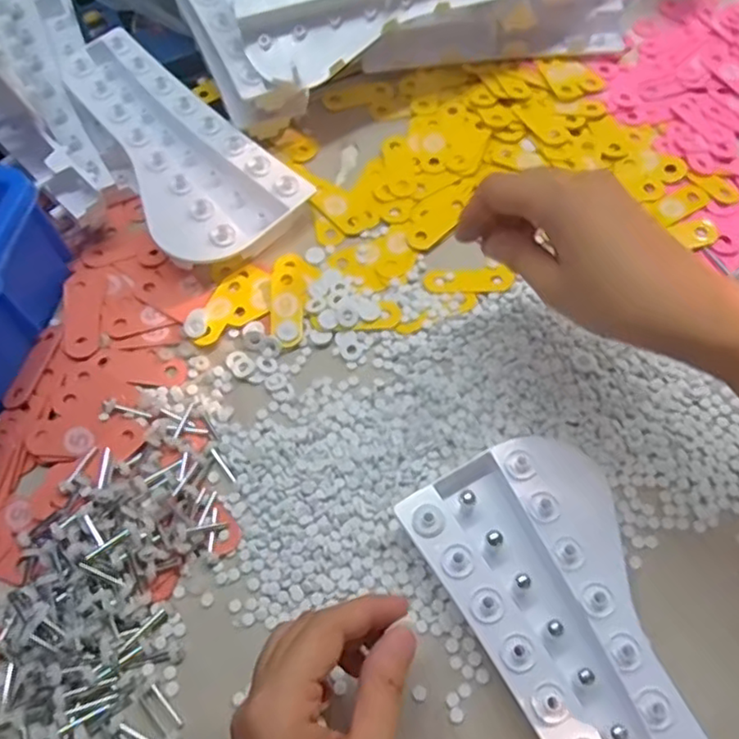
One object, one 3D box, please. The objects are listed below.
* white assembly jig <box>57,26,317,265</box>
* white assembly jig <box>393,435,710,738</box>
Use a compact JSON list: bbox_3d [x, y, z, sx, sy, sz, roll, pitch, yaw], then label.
[{"bbox_3d":[-0.148,-0.177,0.508,0.113,0.055,0.216,-34,67,-14],"label":"white assembly jig"},{"bbox_3d":[0.118,0.145,0.348,0.108,0.035,0.223,-28,66,-12],"label":"white assembly jig"}]

